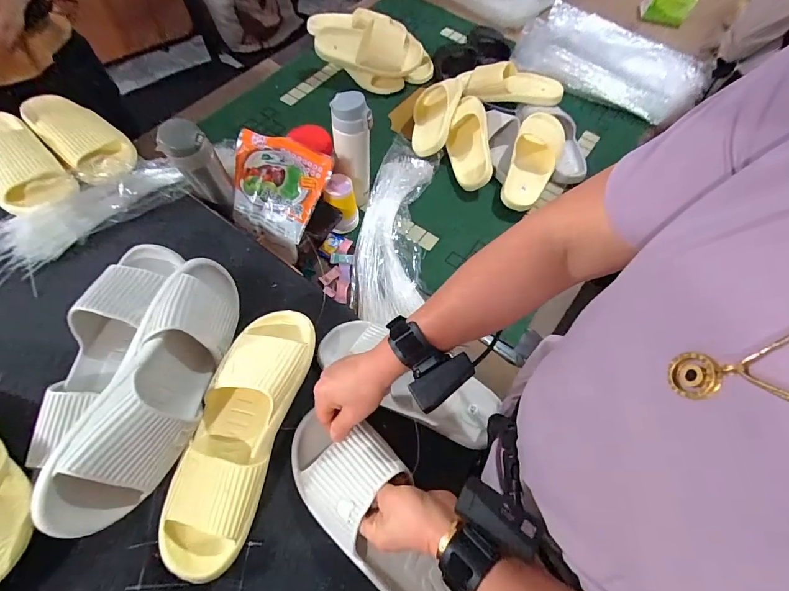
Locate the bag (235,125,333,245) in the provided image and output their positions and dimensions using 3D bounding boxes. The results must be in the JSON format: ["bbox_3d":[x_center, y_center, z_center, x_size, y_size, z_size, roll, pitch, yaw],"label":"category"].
[{"bbox_3d":[-0.212,-0.196,0.664,0.170,0.022,0.161,25,105,4],"label":"bag"}]

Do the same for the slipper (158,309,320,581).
[{"bbox_3d":[-0.179,0.149,0.441,0.105,0.076,0.307,17,62,5],"label":"slipper"}]

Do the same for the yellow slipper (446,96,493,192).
[{"bbox_3d":[0.171,-0.355,0.864,0.097,0.069,0.233,5,61,-1],"label":"yellow slipper"}]

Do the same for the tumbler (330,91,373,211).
[{"bbox_3d":[-0.076,-0.266,0.702,0.068,0.201,0.055,-31,68,-19],"label":"tumbler"}]

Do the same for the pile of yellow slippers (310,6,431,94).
[{"bbox_3d":[-0.070,-0.649,0.998,0.333,0.112,0.162,12,61,3],"label":"pile of yellow slippers"}]

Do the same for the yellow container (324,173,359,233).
[{"bbox_3d":[-0.101,-0.177,0.737,0.067,0.100,0.059,-36,69,-21],"label":"yellow container"}]

